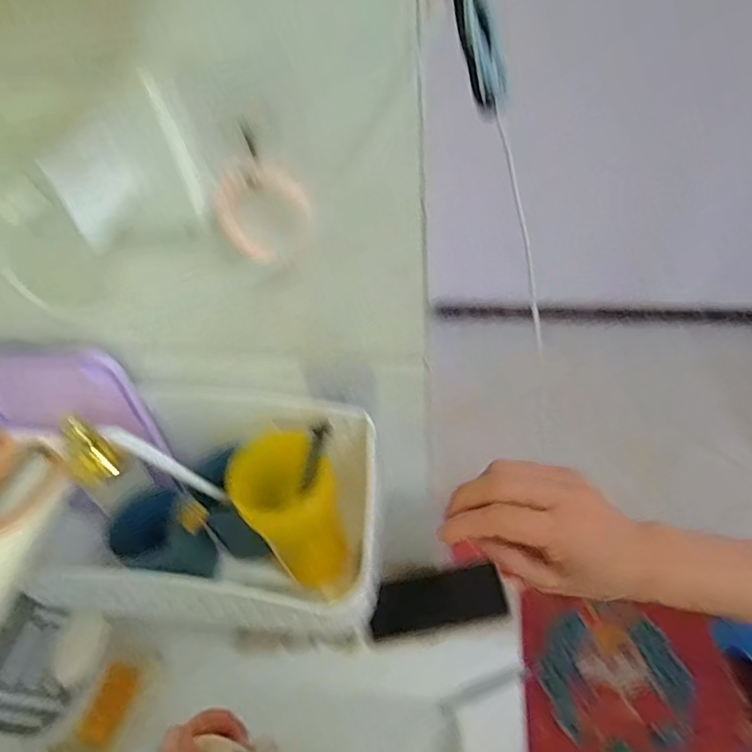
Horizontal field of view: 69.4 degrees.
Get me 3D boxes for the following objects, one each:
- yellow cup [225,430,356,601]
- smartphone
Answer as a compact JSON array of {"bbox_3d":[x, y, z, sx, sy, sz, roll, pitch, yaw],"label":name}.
[{"bbox_3d":[-0.060,0.115,0.424,0.070,0.134,0.077,-3,48,4],"label":"yellow cup"},{"bbox_3d":[0.068,0.254,0.613,0.149,0.006,0.057,-14,80,7],"label":"smartphone"}]

